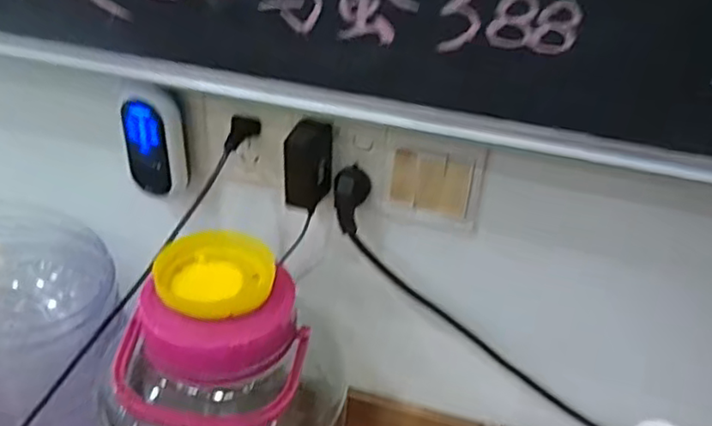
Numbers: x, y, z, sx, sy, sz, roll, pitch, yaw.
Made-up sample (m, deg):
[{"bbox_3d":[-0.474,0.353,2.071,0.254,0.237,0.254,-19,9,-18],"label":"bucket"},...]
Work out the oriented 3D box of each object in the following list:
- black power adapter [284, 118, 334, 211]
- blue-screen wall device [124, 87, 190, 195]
[{"bbox_3d":[-0.040,-0.038,0.553,0.039,0.081,0.027,5,33,0],"label":"black power adapter"},{"bbox_3d":[-0.182,-0.064,0.579,0.048,0.102,0.021,13,34,13],"label":"blue-screen wall device"}]

